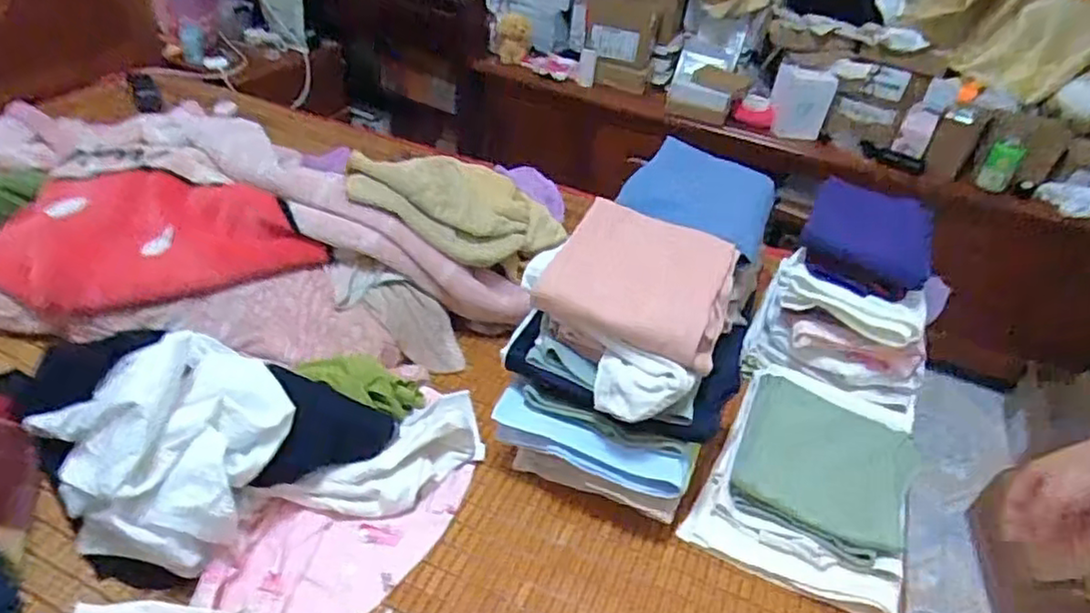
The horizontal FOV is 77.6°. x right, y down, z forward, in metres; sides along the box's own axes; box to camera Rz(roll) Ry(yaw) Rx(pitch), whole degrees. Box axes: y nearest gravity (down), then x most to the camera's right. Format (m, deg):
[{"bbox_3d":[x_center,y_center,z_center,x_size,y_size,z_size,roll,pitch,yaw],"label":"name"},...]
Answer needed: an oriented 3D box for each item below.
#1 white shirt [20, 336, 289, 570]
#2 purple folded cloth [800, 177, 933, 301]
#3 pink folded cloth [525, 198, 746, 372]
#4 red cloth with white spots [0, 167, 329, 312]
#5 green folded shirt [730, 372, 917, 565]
[{"bbox_3d":[-0.392,0.149,0.749,0.185,0.182,0.194,4,39,-3],"label":"white shirt"},{"bbox_3d":[0.509,-0.111,1.067,0.181,0.030,0.213,17,61,15],"label":"purple folded cloth"},{"bbox_3d":[0.128,-0.047,0.858,0.221,0.062,0.235,16,39,11],"label":"pink folded cloth"},{"bbox_3d":[-0.581,-0.099,1.020,0.504,0.065,0.232,2,74,0],"label":"red cloth with white spots"},{"bbox_3d":[0.365,0.198,0.893,0.210,0.050,0.221,23,41,19],"label":"green folded shirt"}]

